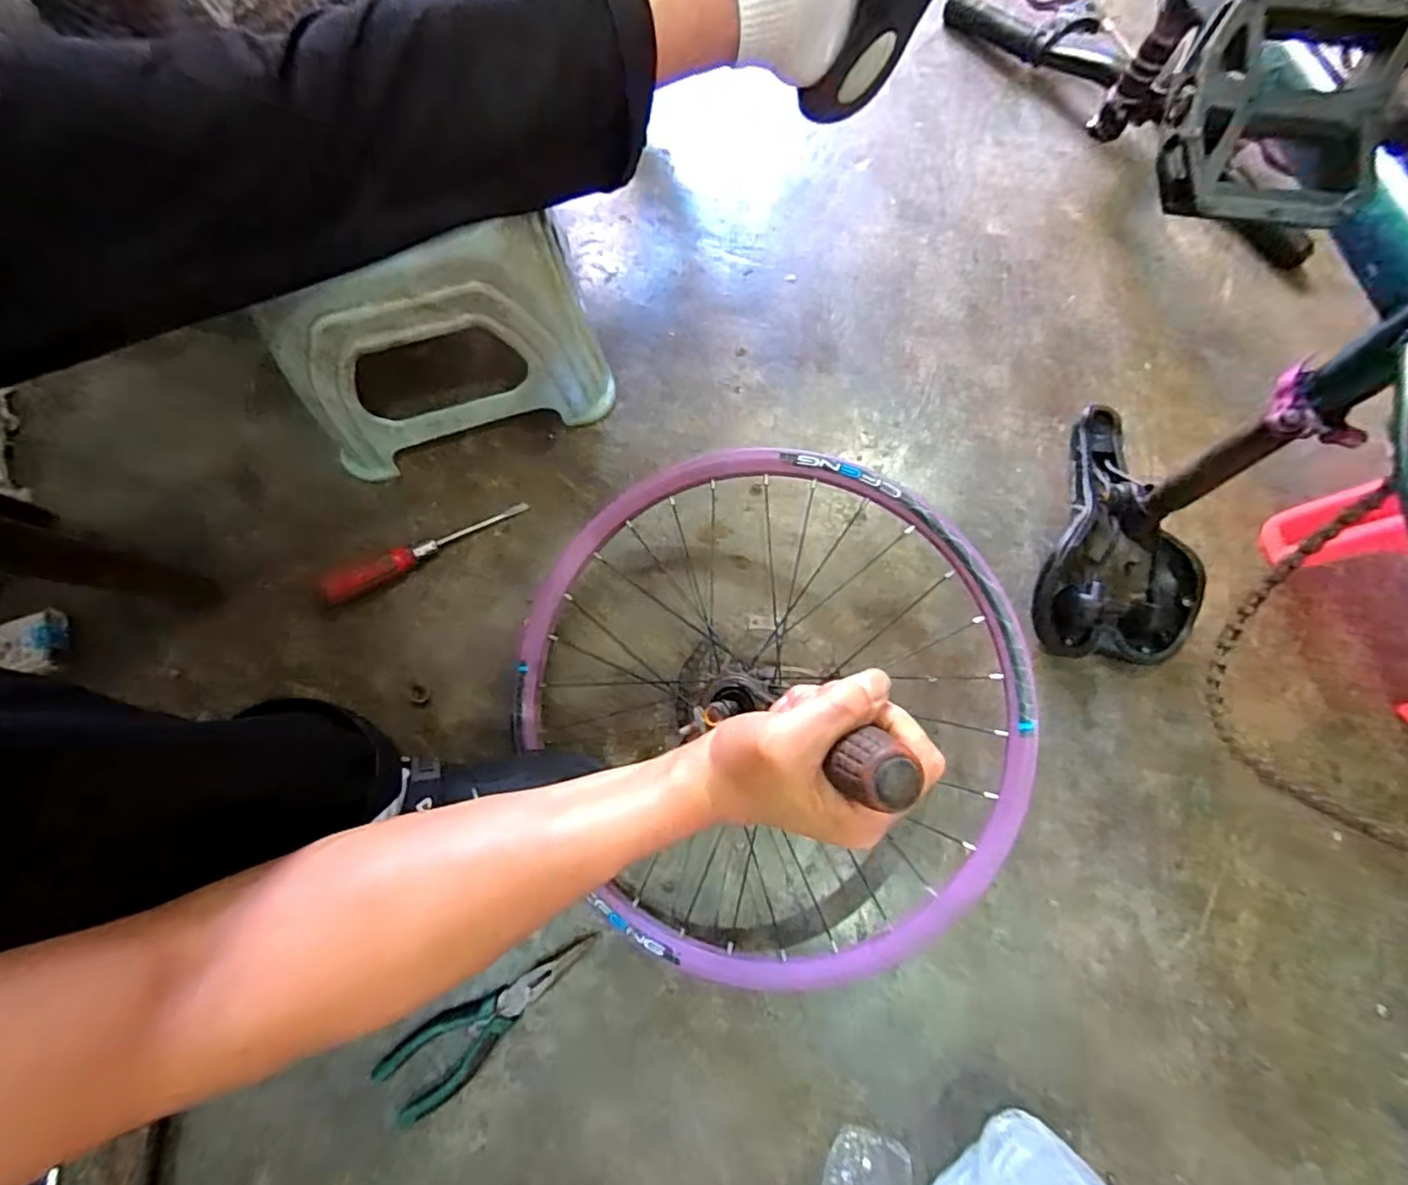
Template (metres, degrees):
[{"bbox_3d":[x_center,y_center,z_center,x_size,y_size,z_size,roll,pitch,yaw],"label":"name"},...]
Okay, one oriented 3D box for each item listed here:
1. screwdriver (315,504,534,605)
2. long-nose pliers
[{"bbox_3d":[-0.268,-0.043,0.623,0.199,0.023,0.027,-28,76,-19],"label":"screwdriver"},{"bbox_3d":[-0.173,0.349,0.524,0.188,0.020,0.056,-34,77,-8],"label":"long-nose pliers"}]

